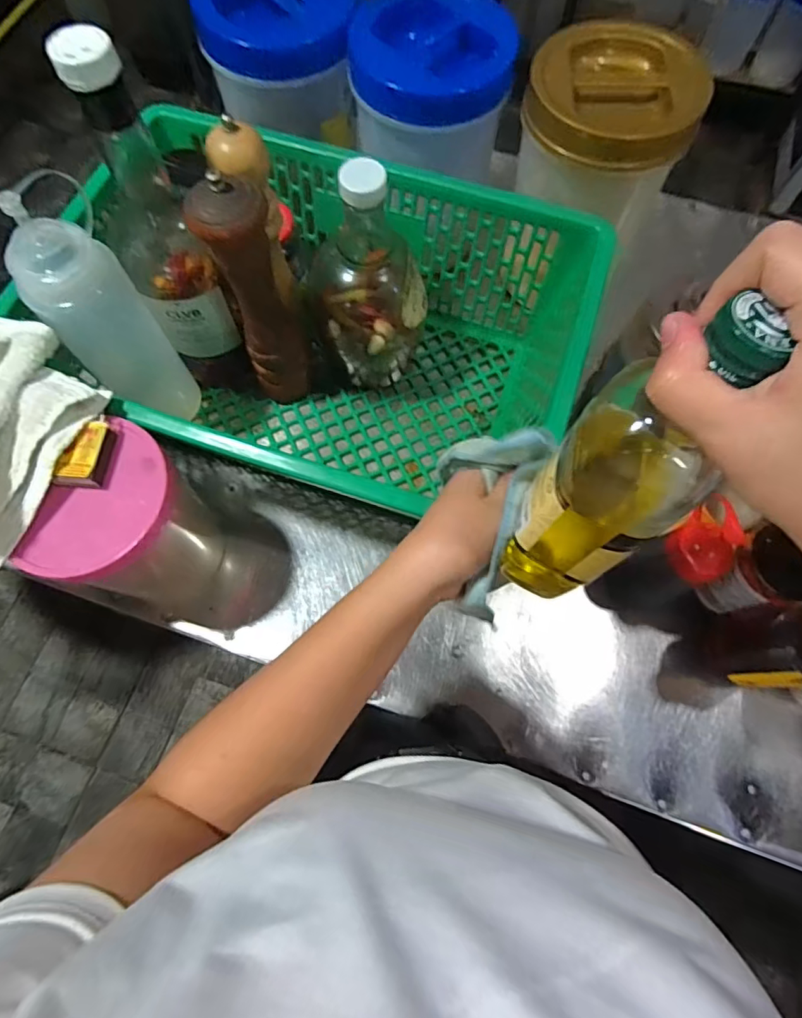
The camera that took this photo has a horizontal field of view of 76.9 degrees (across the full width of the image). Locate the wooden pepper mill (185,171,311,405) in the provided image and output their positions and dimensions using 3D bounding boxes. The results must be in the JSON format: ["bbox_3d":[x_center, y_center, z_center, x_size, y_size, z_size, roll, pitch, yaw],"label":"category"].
[{"bbox_3d":[-0.140,-0.202,0.501,0.063,0.251,0.064,-16,71,-5],"label":"wooden pepper mill"}]

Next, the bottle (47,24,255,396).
[{"bbox_3d":[-0.218,-0.233,0.476,0.068,0.328,0.084,-22,72,-7],"label":"bottle"}]

